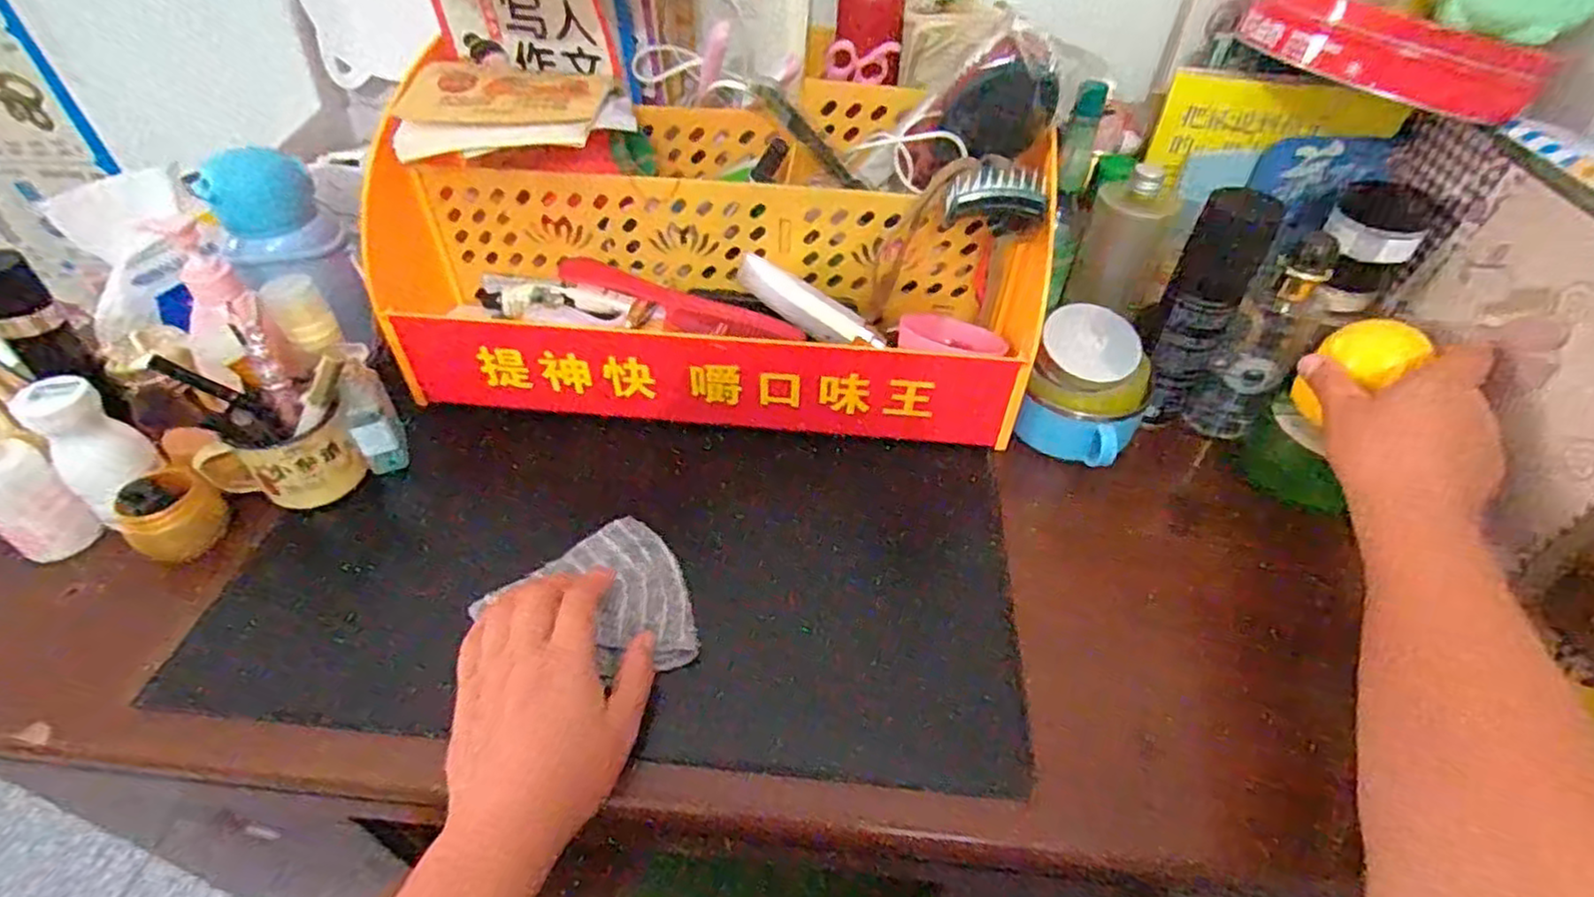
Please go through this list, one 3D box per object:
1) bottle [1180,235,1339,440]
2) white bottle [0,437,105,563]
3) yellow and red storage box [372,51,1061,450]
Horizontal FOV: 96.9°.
[{"bbox_3d":[0.362,-0.084,0.547,0.051,0.155,0.041,32,52,26],"label":"bottle"},{"bbox_3d":[-0.508,0.027,0.459,0.032,0.109,0.044,27,50,23],"label":"white bottle"},{"bbox_3d":[-0.068,-0.155,0.593,0.505,0.181,0.213,3,45,0],"label":"yellow and red storage box"}]

